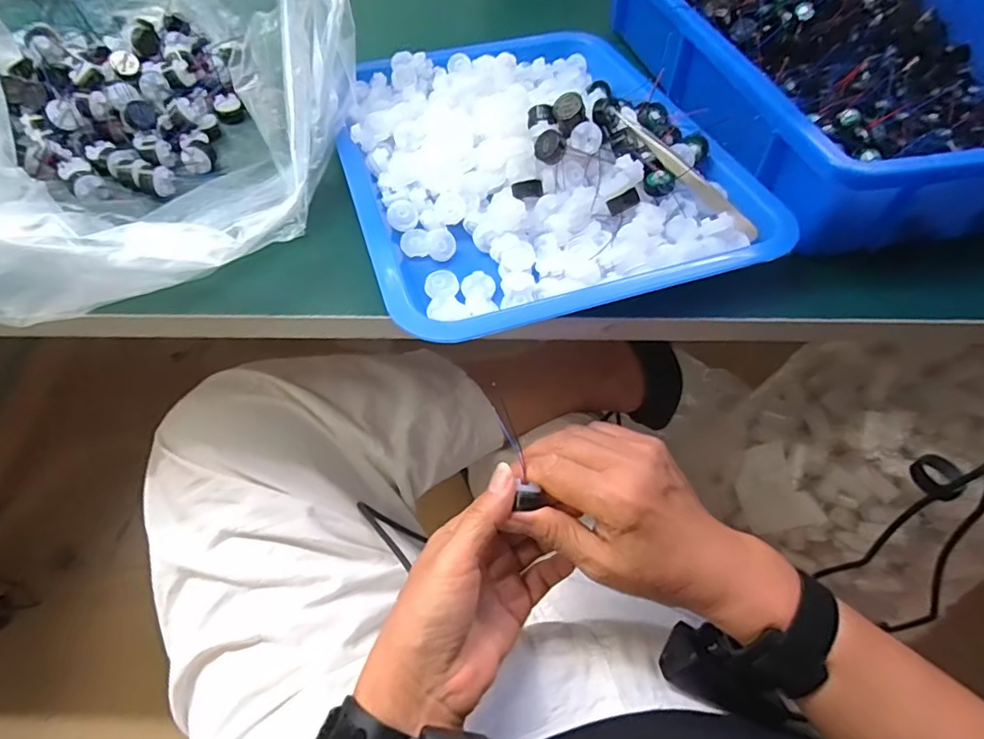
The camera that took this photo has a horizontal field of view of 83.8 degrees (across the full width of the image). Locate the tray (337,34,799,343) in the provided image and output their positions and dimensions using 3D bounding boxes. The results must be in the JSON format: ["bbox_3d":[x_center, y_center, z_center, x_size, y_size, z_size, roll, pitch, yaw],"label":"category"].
[{"bbox_3d":[0.028,-0.161,0.401,0.259,0.040,0.316,-12,54,-8],"label":"tray"}]

